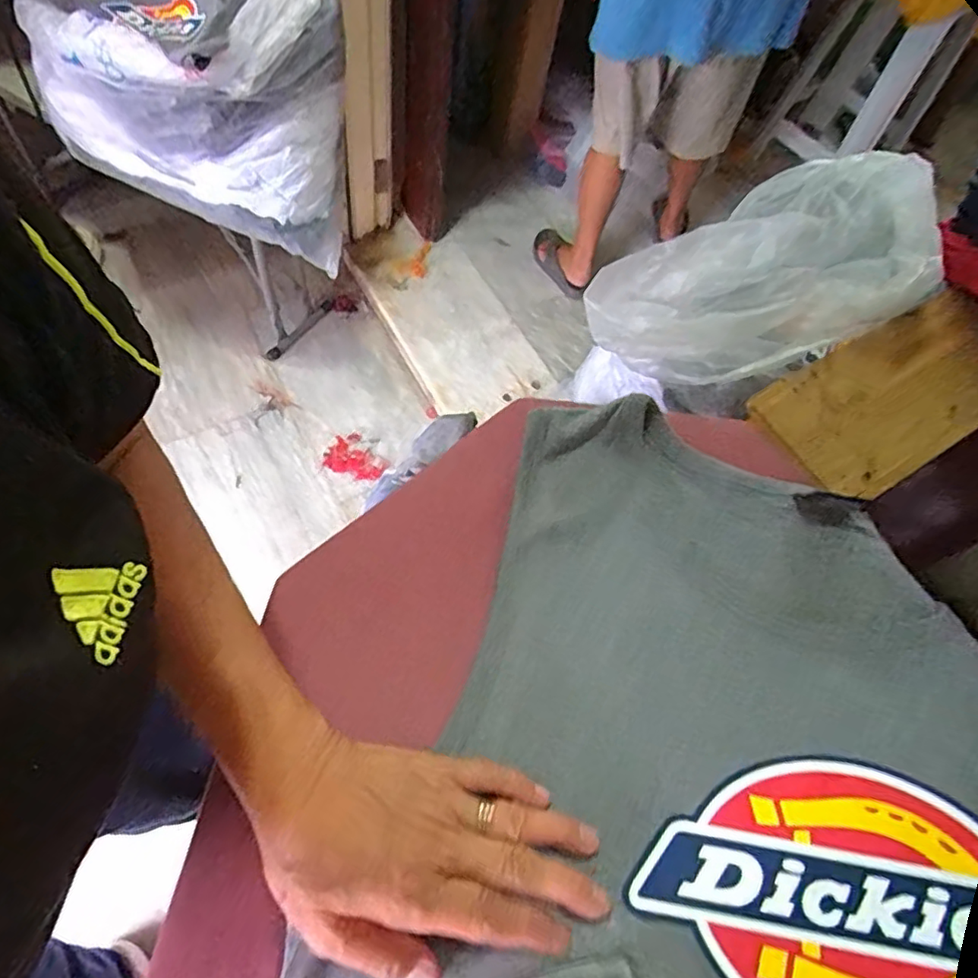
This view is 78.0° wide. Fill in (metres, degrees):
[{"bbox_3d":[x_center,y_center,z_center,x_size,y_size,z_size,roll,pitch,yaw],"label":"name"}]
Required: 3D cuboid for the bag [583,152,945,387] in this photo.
[{"bbox_3d":[0.476,-0.365,1.020,0.557,0.206,0.315,-24,68,-21],"label":"bag"}]

